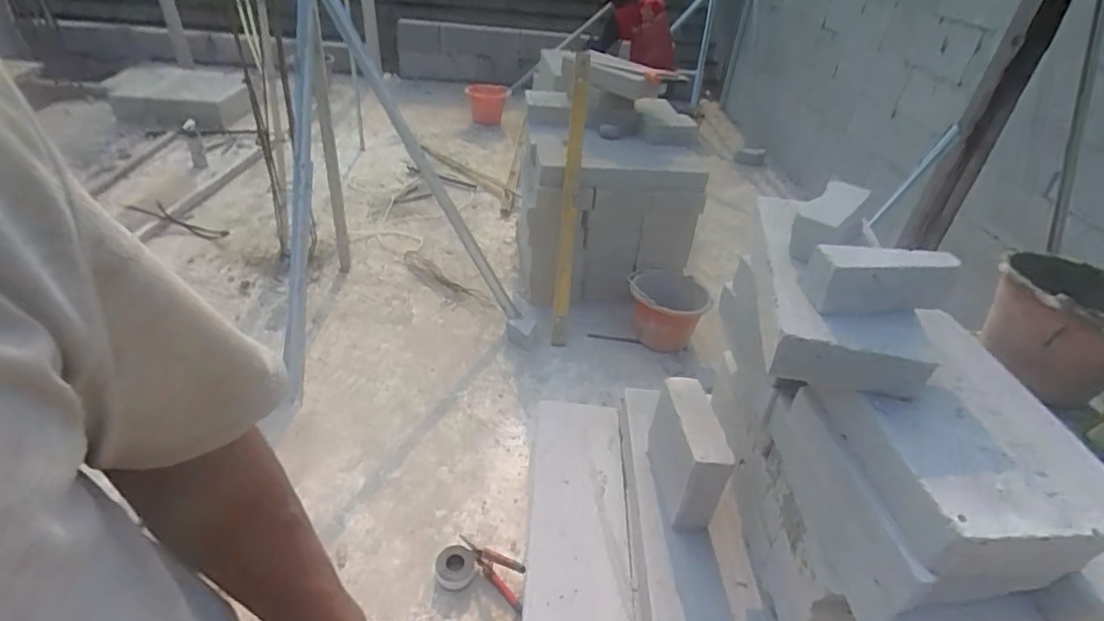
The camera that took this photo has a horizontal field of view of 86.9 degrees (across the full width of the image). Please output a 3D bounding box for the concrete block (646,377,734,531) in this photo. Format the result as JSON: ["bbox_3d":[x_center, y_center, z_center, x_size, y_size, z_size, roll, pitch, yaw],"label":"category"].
[{"bbox_3d":[0.264,0.276,1.148,0.096,0.201,0.233,3,36,-4],"label":"concrete block"}]

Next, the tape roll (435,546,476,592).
[{"bbox_3d":[-0.216,0.577,1.309,0.089,0.029,0.096,4,37,-3],"label":"tape roll"}]

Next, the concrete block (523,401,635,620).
[{"bbox_3d":[0.049,0.486,1.269,0.197,0.200,0.598,5,35,-1],"label":"concrete block"}]

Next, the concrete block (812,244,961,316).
[{"bbox_3d":[0.474,-0.043,0.842,0.202,0.085,0.061,3,36,-4],"label":"concrete block"}]

